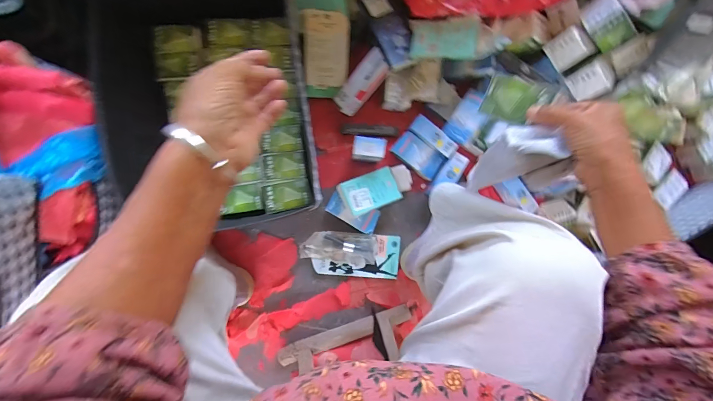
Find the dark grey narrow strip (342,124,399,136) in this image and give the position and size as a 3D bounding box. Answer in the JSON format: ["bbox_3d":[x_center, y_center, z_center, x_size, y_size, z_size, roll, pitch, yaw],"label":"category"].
[{"bbox_3d":[0.029,-0.149,0.695,0.117,0.009,0.021,2,88,-6],"label":"dark grey narrow strip"}]

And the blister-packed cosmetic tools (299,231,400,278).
[{"bbox_3d":[-0.011,0.115,0.687,0.202,0.030,0.090,5,87,-6],"label":"blister-packed cosmetic tools"}]

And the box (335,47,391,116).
[{"bbox_3d":[0.010,-0.234,0.651,0.051,0.022,0.130,39,111,-3],"label":"box"}]

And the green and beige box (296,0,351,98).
[{"bbox_3d":[-0.065,-0.309,0.657,0.101,0.031,0.196,0,106,-6],"label":"green and beige box"}]

